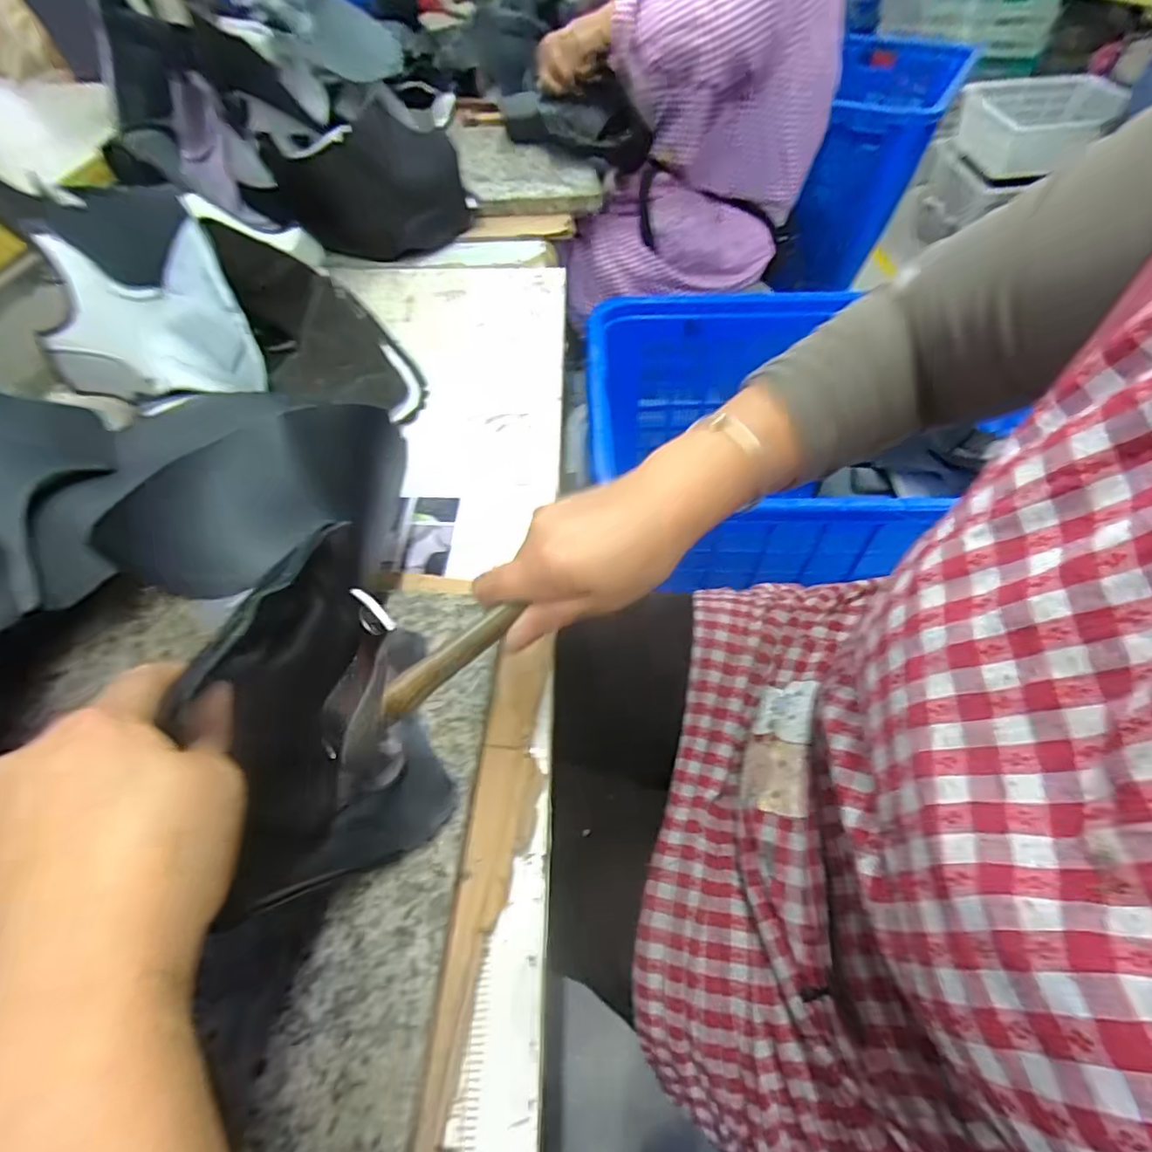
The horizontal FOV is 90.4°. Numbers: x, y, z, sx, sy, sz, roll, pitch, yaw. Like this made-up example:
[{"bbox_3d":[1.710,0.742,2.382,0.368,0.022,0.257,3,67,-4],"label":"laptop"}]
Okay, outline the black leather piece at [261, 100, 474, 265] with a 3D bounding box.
[{"bbox_3d":[-0.246,-0.516,0.758,0.081,0.151,0.248,38,61,27],"label":"black leather piece"}]

